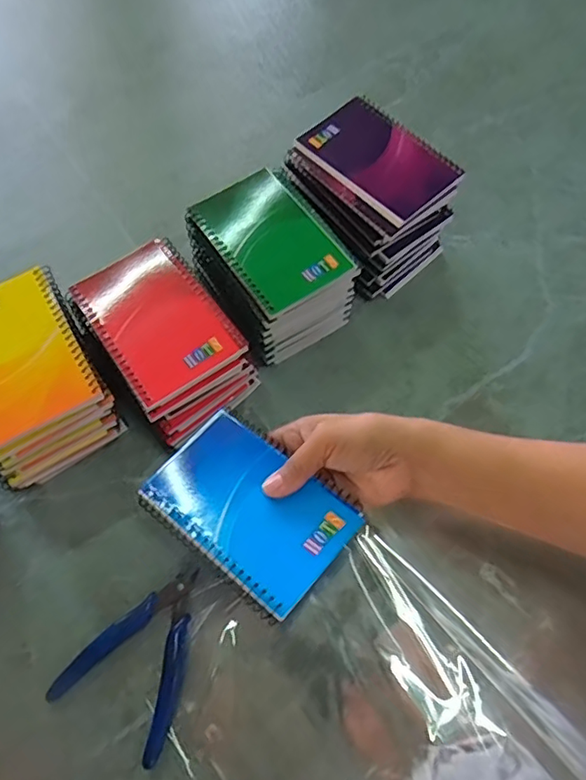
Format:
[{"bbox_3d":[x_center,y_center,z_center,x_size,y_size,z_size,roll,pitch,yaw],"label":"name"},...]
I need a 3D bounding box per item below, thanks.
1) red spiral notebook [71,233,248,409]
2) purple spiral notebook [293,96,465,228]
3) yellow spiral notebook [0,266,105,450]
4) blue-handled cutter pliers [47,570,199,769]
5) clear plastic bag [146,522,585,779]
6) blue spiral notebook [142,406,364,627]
[{"bbox_3d":[-0.108,-0.058,0.438,0.091,0.010,0.131,-33,67,-14],"label":"red spiral notebook"},{"bbox_3d":[0.075,-0.203,0.485,0.085,0.007,0.131,-37,71,-17],"label":"purple spiral notebook"},{"bbox_3d":[-0.212,-0.025,0.418,0.100,0.013,0.129,-27,66,-11],"label":"yellow spiral notebook"},{"bbox_3d":[-0.104,0.181,0.391,0.082,0.008,0.110,23,66,13],"label":"blue-handled cutter pliers"},{"bbox_3d":[0.056,0.234,0.370,0.201,0.015,0.263,-42,69,-17],"label":"clear plastic bag"},{"bbox_3d":[-0.029,0.074,0.371,0.134,0.009,0.095,33,61,26],"label":"blue spiral notebook"}]

